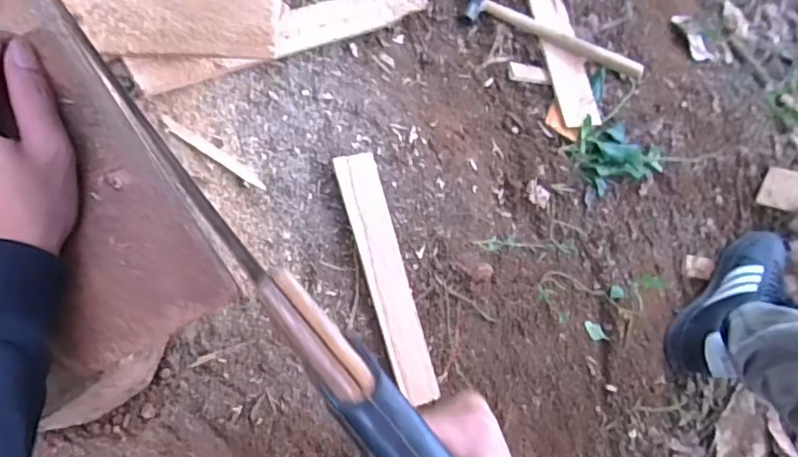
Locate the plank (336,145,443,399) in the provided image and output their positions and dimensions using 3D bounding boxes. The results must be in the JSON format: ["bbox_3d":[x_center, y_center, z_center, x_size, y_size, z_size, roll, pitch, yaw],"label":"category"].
[{"bbox_3d":[-0.010,0.050,0.551,0.040,0.006,0.243,-16,95,-15],"label":"plank"}]

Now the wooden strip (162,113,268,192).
[{"bbox_3d":[-0.162,-0.065,0.506,0.101,0.004,0.009,35,82,-15],"label":"wooden strip"}]

